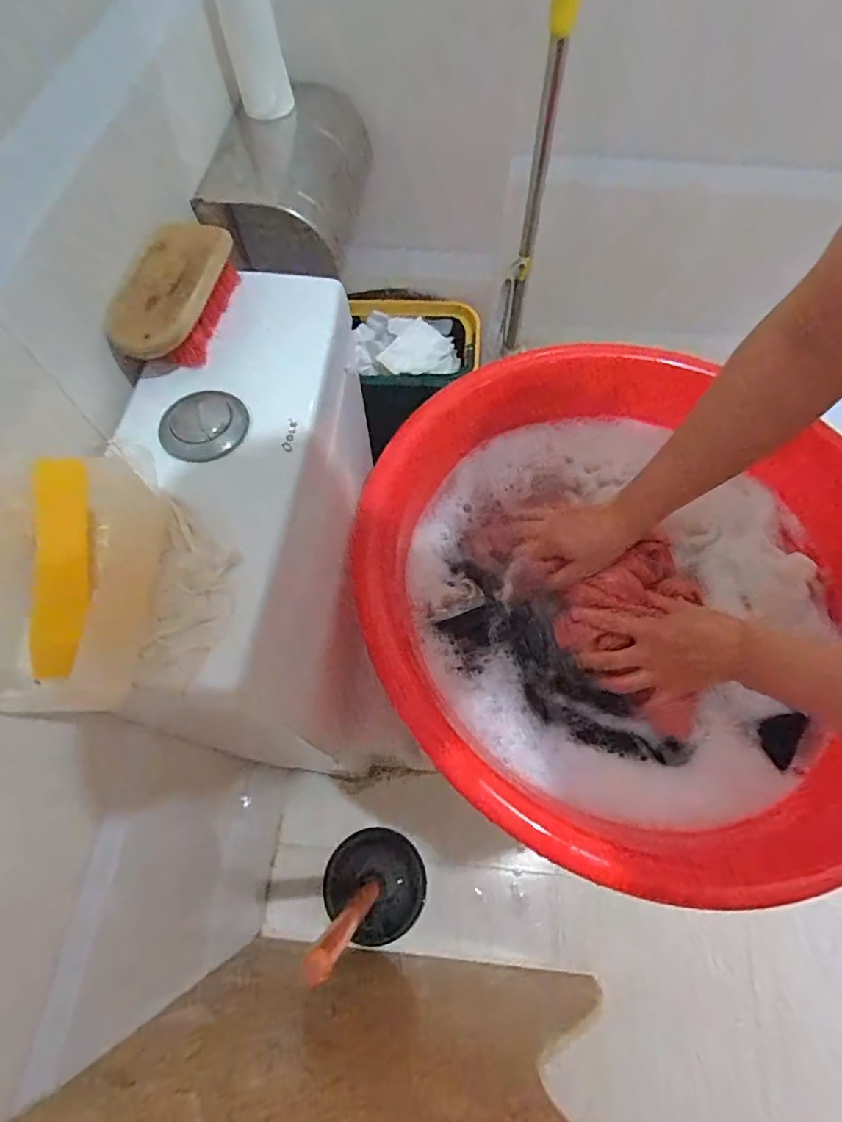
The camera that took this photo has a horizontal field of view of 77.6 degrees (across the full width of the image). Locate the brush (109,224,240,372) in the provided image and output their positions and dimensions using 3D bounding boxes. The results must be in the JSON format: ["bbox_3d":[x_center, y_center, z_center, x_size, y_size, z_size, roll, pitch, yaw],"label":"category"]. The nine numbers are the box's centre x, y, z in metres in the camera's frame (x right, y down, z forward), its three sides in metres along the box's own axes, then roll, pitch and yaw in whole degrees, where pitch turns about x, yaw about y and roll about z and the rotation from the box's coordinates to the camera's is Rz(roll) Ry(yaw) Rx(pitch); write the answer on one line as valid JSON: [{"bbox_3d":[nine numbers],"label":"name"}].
[{"bbox_3d":[-0.175,-0.192,0.380,0.066,0.040,0.130,3,65,2],"label":"brush"}]

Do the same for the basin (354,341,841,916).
[{"bbox_3d":[0.200,0.016,0.505,0.506,0.129,0.493,0,65,1],"label":"basin"}]

